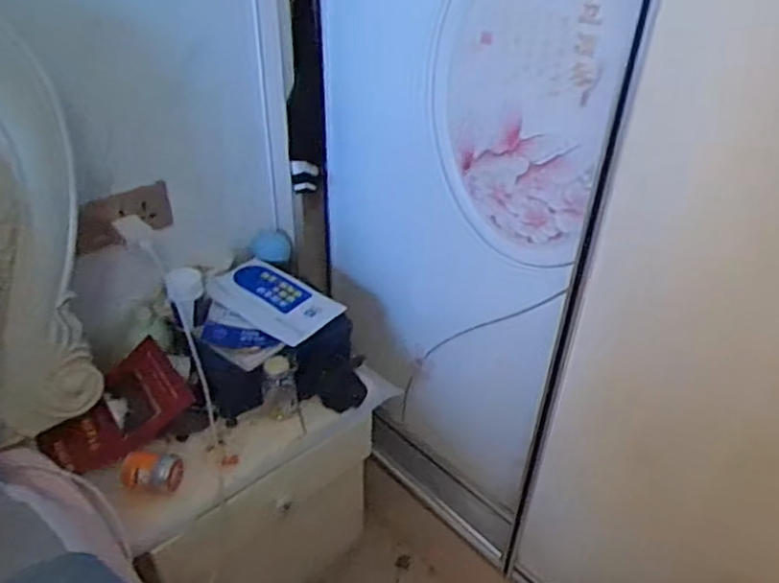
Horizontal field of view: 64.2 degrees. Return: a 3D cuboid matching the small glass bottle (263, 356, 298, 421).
[{"bbox_3d":[-0.164,0.145,0.927,0.053,0.077,0.053,-6,36,-10],"label":"small glass bottle"}]

